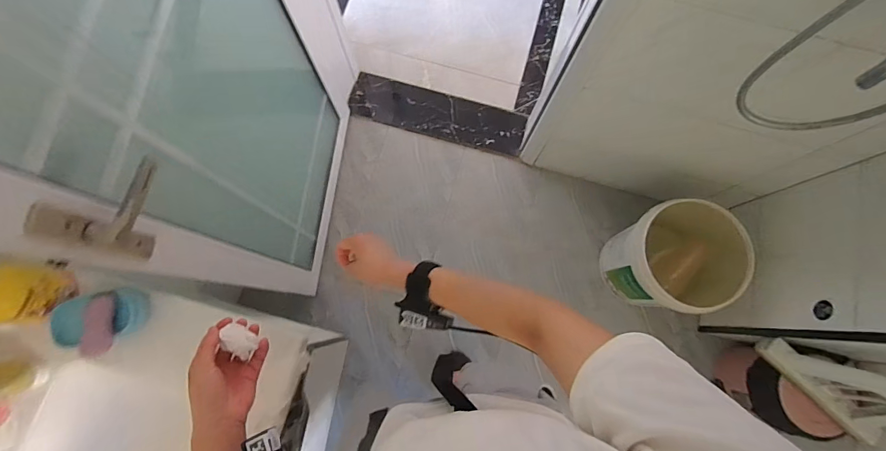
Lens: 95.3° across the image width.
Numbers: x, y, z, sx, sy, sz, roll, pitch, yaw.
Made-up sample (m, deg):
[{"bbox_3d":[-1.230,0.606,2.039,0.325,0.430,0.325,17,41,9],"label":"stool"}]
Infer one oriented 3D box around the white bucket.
[{"bbox_3d":[0.685,0.114,1.241,0.289,0.406,0.294,0,79,-1],"label":"white bucket"}]

